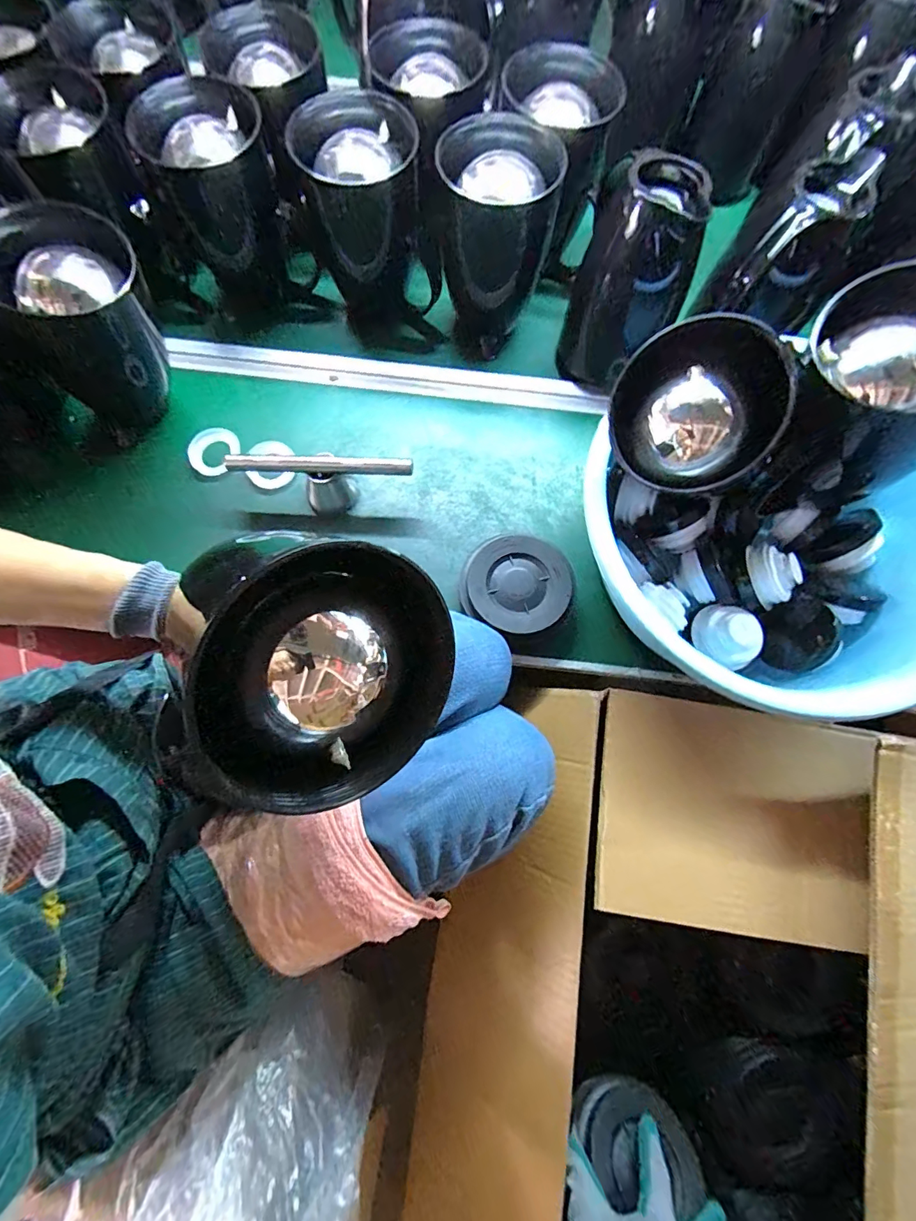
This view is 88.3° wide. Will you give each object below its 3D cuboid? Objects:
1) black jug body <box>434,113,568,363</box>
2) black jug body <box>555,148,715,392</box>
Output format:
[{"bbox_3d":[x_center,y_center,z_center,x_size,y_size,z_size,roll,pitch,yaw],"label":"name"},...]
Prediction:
[{"bbox_3d":[0.042,-0.427,0.555,0.125,0.179,0.117,-5,74,-2],"label":"black jug body"},{"bbox_3d":[0.193,-0.370,0.537,0.116,0.199,0.118,18,74,4],"label":"black jug body"}]

